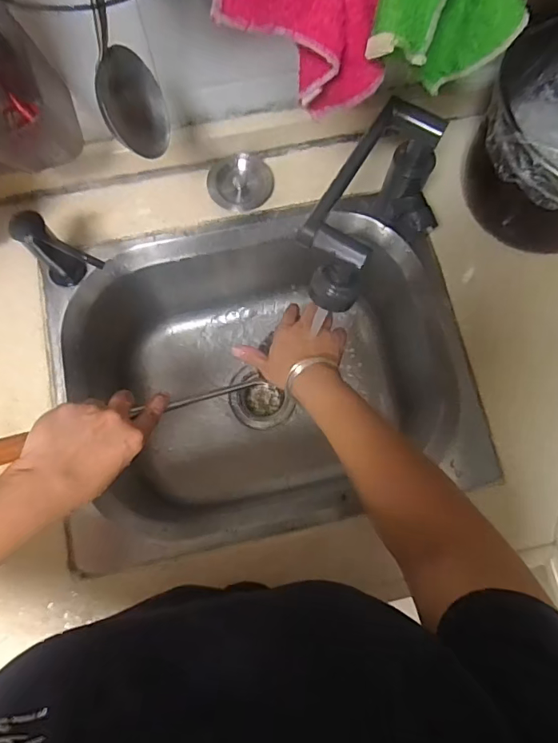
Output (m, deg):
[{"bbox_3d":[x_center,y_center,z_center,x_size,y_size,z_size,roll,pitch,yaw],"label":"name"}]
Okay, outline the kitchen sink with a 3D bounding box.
[{"bbox_3d":[-0.025,0.012,0.667,0.494,0.224,0.391,-12,77,-4],"label":"kitchen sink"}]

